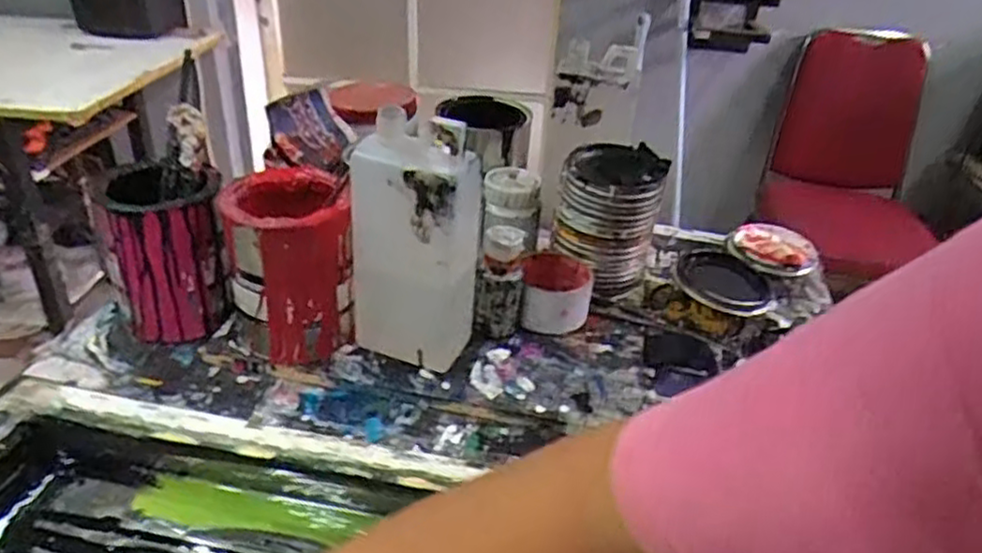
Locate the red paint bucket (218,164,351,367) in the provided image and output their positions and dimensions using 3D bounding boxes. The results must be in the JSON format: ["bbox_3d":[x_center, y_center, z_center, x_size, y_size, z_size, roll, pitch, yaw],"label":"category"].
[{"bbox_3d":[-0.179,-0.001,0.627,0.101,0.159,0.105,-10,35,-21],"label":"red paint bucket"}]

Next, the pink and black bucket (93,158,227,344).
[{"bbox_3d":[-0.298,-0.030,0.656,0.090,0.146,0.098,-9,34,-19],"label":"pink and black bucket"}]

